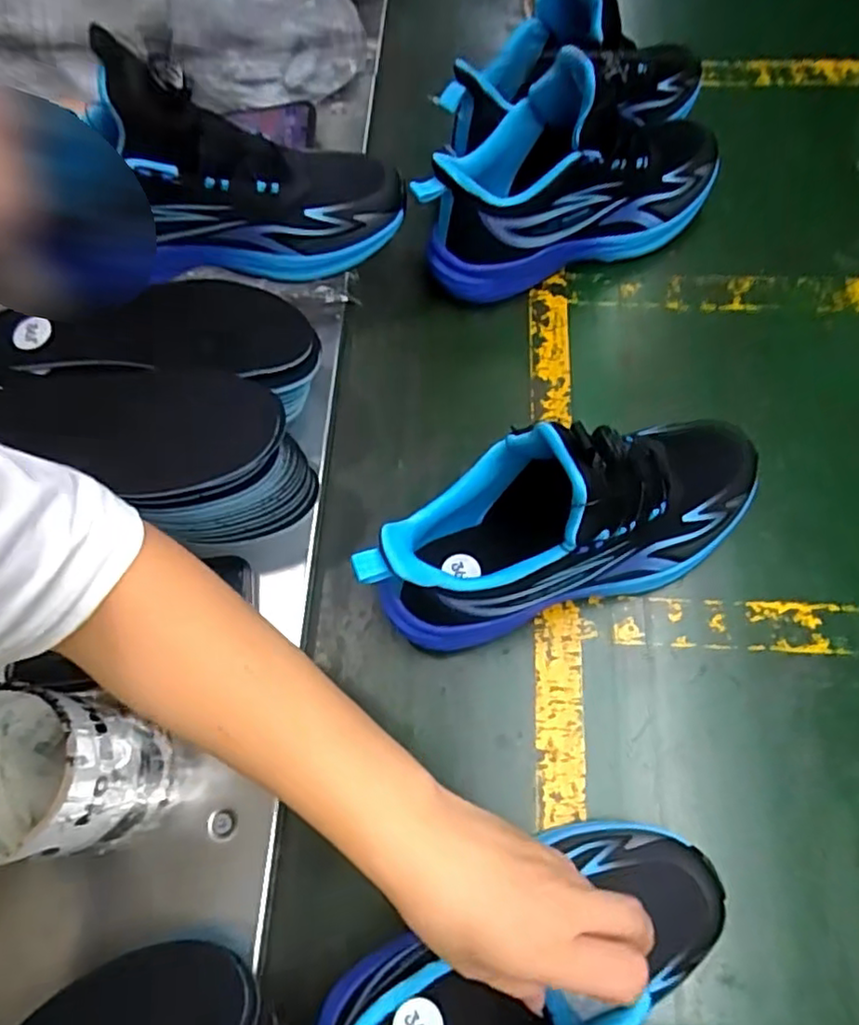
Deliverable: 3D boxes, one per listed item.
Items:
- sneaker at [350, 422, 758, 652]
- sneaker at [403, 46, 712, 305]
[{"bbox_3d":[0.092,-0.002,0.411,0.275,0.157,0.097,-17,67,-5],"label":"sneaker"},{"bbox_3d":[0.118,-0.284,0.539,0.272,0.149,0.099,-22,67,-7],"label":"sneaker"}]

